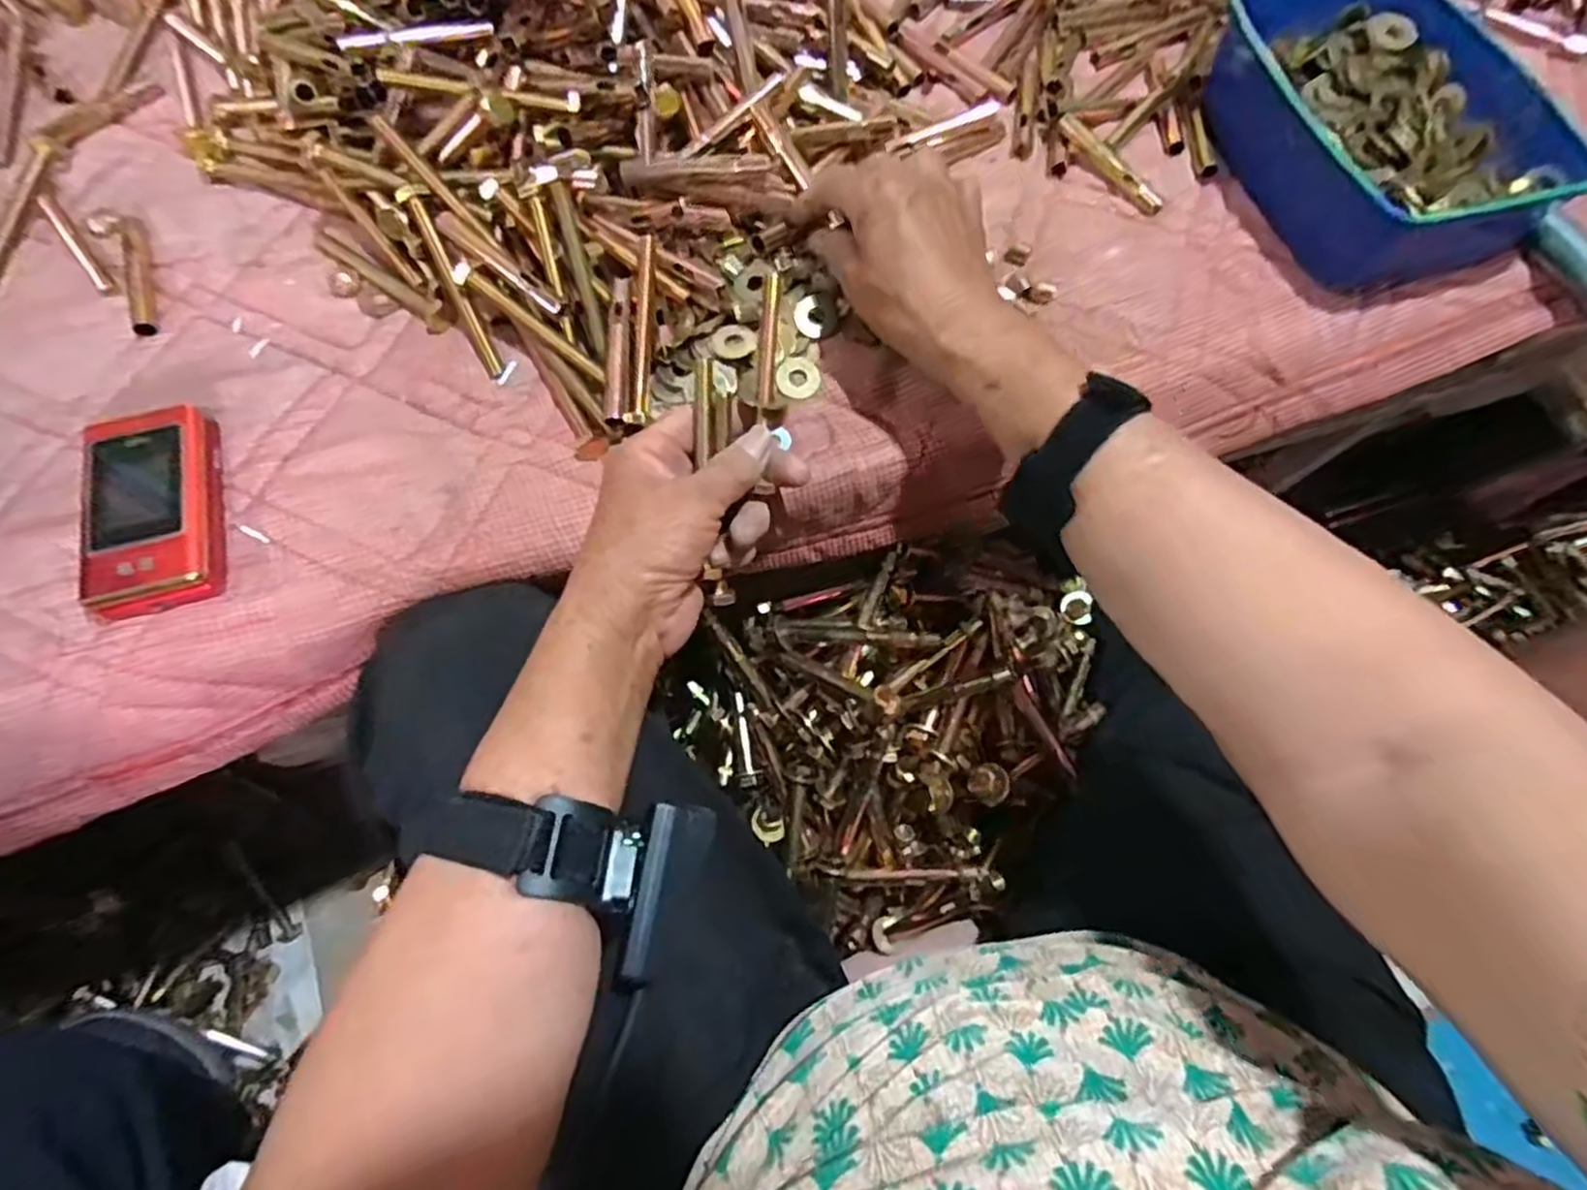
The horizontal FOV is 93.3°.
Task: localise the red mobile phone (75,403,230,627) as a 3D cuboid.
[{"bbox_3d":[-0.316,-0.042,0.368,0.057,0.024,0.102,-16,72,-9],"label":"red mobile phone"}]

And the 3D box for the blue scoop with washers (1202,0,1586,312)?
[{"bbox_3d":[0.368,-0.245,0.446,0.145,0.063,0.286,-17,72,-10],"label":"blue scoop with washers"}]

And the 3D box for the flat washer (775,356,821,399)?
[{"bbox_3d":[0.003,-0.123,0.421,0.025,0.005,0.024,-39,77,-16],"label":"flat washer"}]

